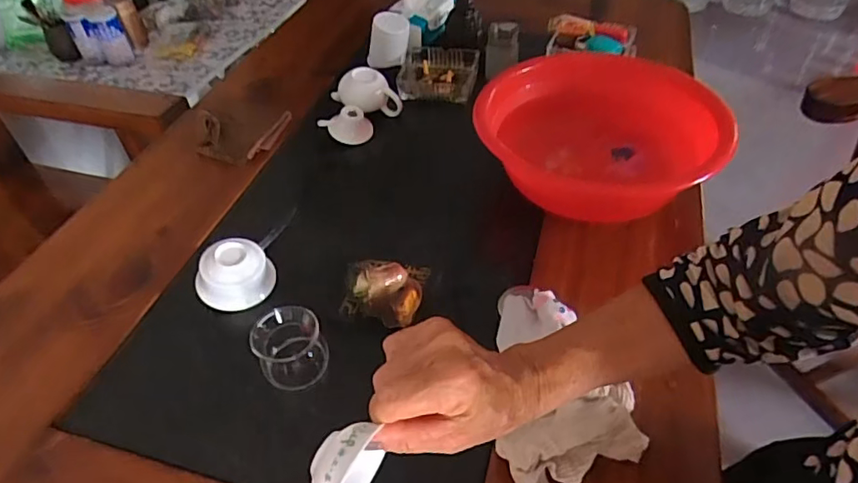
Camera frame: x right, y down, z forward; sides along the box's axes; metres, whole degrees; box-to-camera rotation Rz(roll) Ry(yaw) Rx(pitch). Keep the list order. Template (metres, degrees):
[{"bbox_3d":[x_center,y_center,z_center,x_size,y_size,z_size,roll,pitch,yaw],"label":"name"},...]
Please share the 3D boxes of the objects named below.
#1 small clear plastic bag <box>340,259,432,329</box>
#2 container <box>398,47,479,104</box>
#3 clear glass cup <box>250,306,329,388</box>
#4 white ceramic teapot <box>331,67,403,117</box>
[{"bbox_3d":[-0.052,0.054,0.607,0.088,0.019,0.085,4,45,7],"label":"small clear plastic bag"},{"bbox_3d":[0.018,-0.285,0.924,0.122,0.038,0.134,4,45,8],"label":"container"},{"bbox_3d":[-0.133,0.102,0.536,0.063,0.063,0.058,-2,45,2],"label":"clear glass cup"},{"bbox_3d":[-0.099,-0.233,0.869,0.086,0.071,0.079,-19,46,-15],"label":"white ceramic teapot"}]

